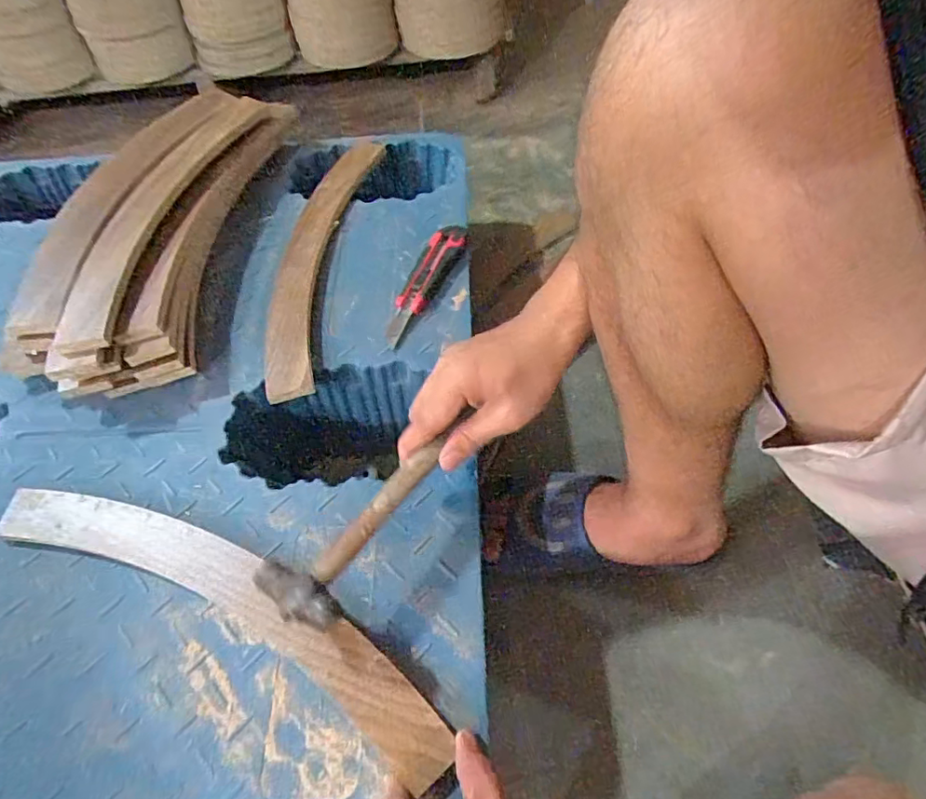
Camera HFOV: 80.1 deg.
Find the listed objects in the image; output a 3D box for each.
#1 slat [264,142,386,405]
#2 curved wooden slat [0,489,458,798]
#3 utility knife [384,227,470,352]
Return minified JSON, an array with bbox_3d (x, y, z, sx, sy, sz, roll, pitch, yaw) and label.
[{"bbox_3d":[-0.177,-0.181,0.674,0.078,0.019,0.436,2,57,5],"label":"slat"},{"bbox_3d":[-0.200,0.159,0.444,0.432,0.014,0.079,22,61,17],"label":"curved wooden slat"},{"bbox_3d":[-0.041,-0.136,0.635,0.045,0.022,0.181,16,60,13],"label":"utility knife"}]

